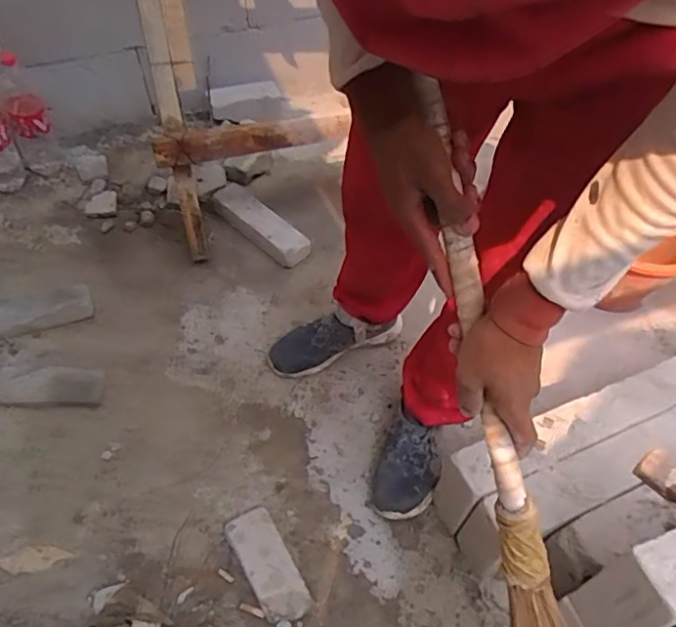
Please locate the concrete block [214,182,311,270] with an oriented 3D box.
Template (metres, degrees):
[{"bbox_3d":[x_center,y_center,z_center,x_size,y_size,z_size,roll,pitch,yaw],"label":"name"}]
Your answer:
[{"bbox_3d":[-0.196,-0.218,1.391,0.297,0.059,0.095,38,60,25],"label":"concrete block"}]

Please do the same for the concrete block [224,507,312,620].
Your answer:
[{"bbox_3d":[-0.112,0.401,0.927,0.077,0.034,0.176,-26,57,-20],"label":"concrete block"}]

